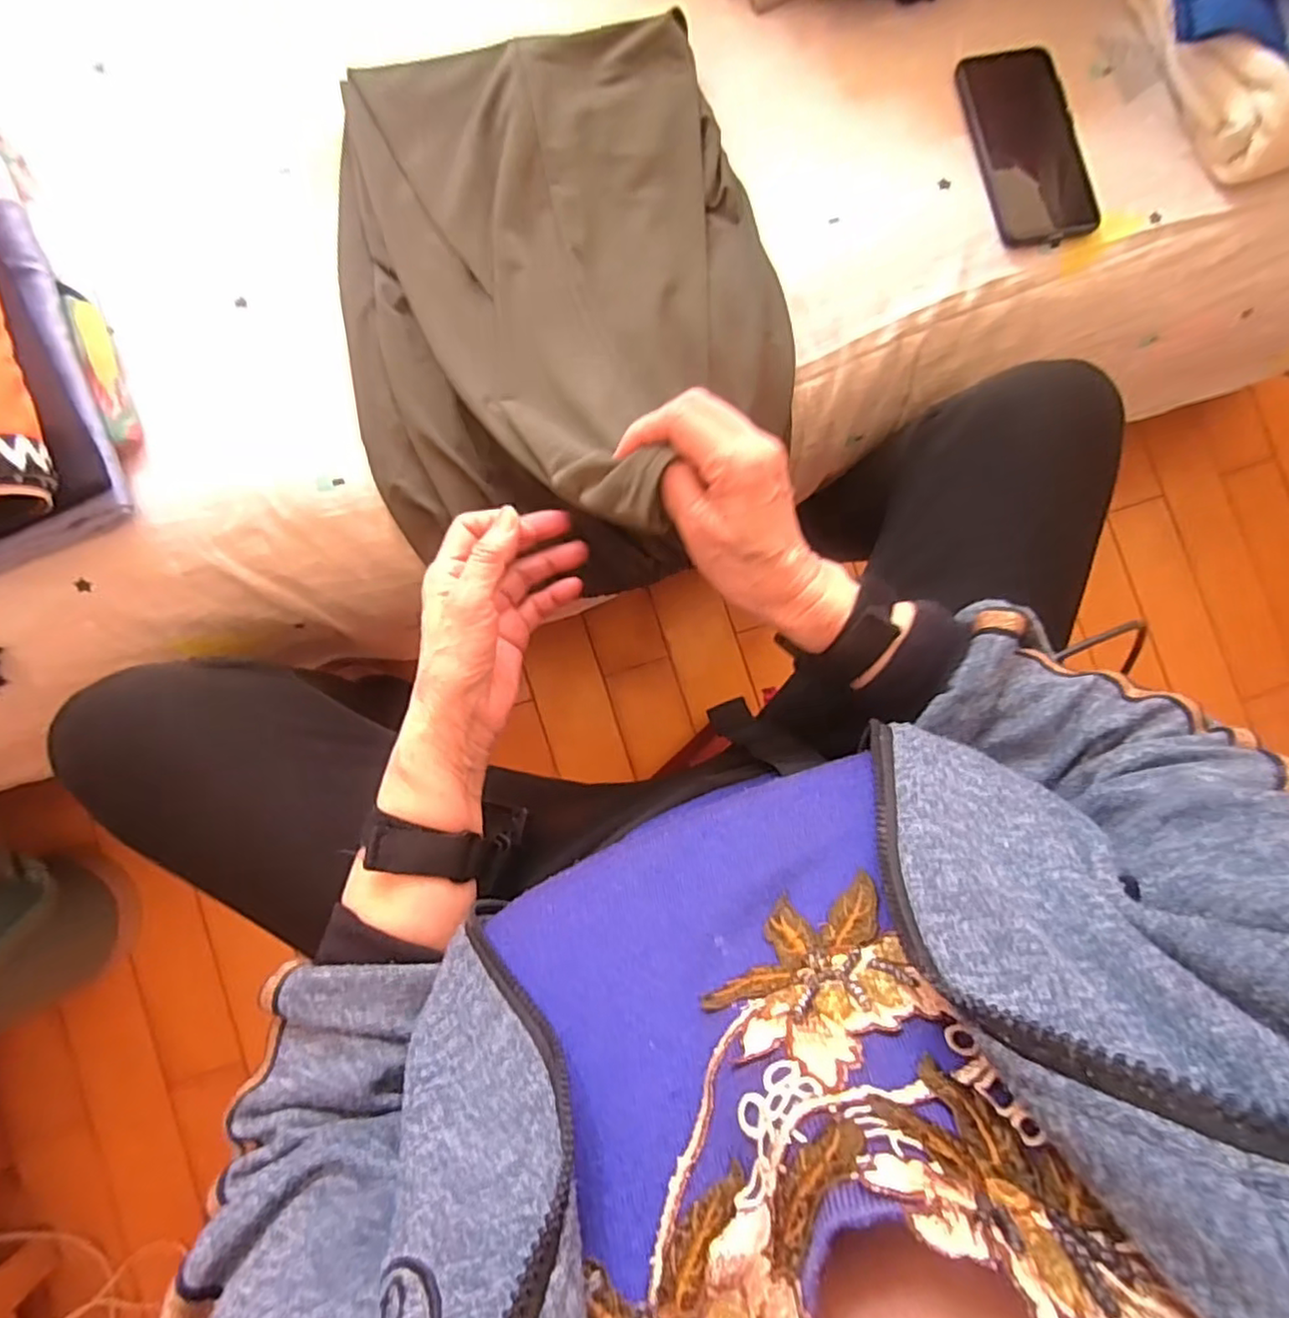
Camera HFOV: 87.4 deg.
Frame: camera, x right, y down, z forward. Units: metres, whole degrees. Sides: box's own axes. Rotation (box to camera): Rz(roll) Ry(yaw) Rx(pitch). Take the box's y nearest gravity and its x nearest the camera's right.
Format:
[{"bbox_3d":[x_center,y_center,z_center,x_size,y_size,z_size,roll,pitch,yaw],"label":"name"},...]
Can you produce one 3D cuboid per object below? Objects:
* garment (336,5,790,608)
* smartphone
[{"bbox_3d":[-0.049,-0.254,0.425,0.300,0.139,0.367,-9,87,-4],"label":"garment"},{"bbox_3d":[0.294,-0.395,0.516,0.083,0.009,0.154,-13,88,-4],"label":"smartphone"}]

